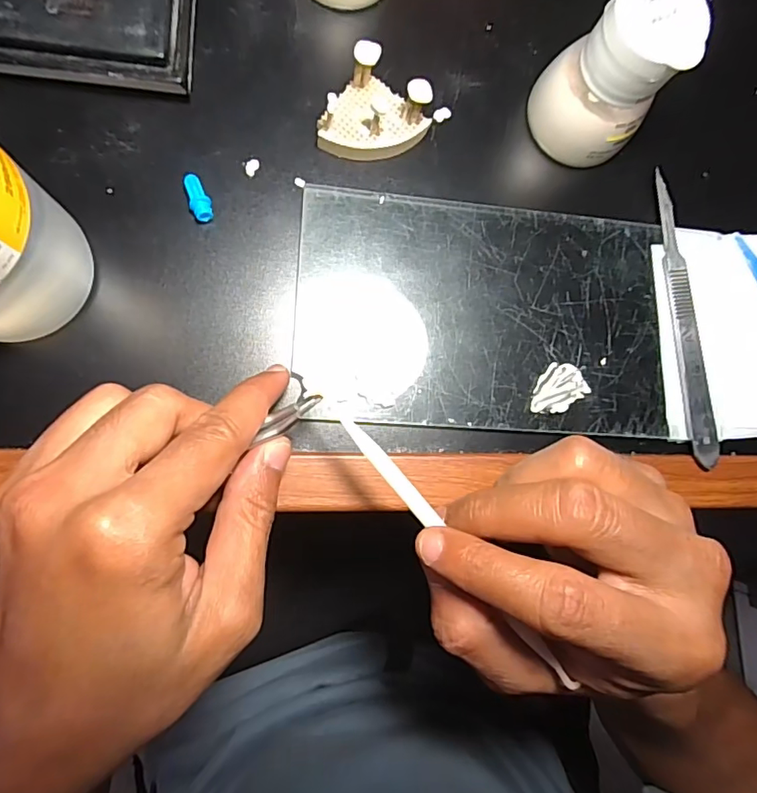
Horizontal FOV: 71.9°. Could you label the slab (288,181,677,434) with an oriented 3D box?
[{"bbox_3d":[0.048,-0.036,0.234,0.166,0.005,0.100,3,85,-8],"label":"slab"}]

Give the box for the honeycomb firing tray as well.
[{"bbox_3d":[0.003,-0.121,0.223,0.051,0.029,0.035,14,84,-7],"label":"honeycomb firing tray"}]

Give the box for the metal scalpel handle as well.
[{"bbox_3d":[0.142,-0.036,0.244,0.012,0.006,0.135,-5,86,-9],"label":"metal scalpel handle"}]

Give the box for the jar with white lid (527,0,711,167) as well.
[{"bbox_3d":[0.100,-0.132,0.219,0.046,0.063,0.045,-27,90,-9],"label":"jar with white lid"}]

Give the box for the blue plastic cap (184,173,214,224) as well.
[{"bbox_3d":[-0.076,-0.083,0.220,0.008,0.007,0.020,-23,89,-9],"label":"blue plastic cap"}]

